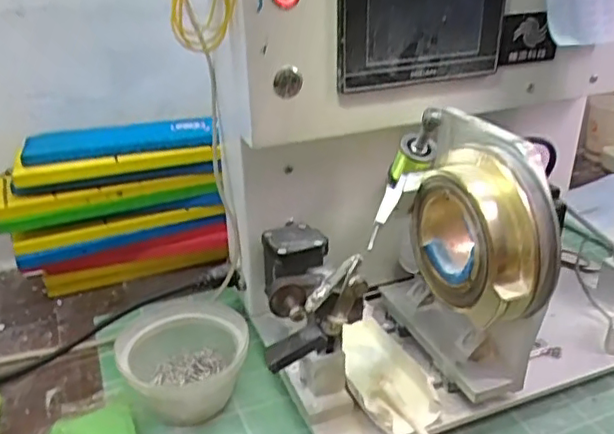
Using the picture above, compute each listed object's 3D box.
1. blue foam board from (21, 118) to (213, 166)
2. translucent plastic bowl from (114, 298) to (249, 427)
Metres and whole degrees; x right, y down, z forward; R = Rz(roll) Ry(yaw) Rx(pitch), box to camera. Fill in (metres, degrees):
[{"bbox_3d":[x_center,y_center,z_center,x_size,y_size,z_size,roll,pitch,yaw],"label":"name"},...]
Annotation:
[{"bbox_3d":[-0.183,-0.078,0.598,0.175,0.012,0.068,-7,27,-13],"label":"blue foam board"},{"bbox_3d":[-0.097,0.114,0.480,0.096,0.058,0.089,0,28,0],"label":"translucent plastic bowl"}]

